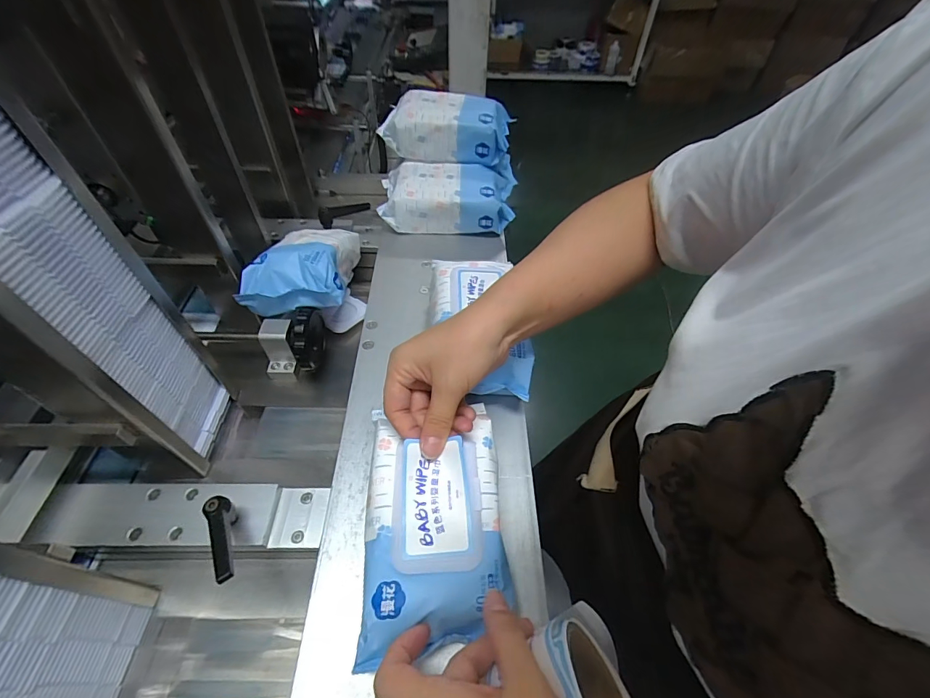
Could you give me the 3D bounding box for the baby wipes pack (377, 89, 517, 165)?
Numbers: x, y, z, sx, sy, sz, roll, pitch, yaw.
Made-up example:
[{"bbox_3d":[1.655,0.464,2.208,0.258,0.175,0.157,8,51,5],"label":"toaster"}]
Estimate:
[{"bbox_3d":[-0.027,-0.331,0.602,0.184,0.065,0.088,4,51,2],"label":"baby wipes pack"}]

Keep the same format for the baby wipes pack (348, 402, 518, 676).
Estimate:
[{"bbox_3d":[-0.022,0.114,0.284,0.095,0.031,0.155,-2,51,-3],"label":"baby wipes pack"}]

